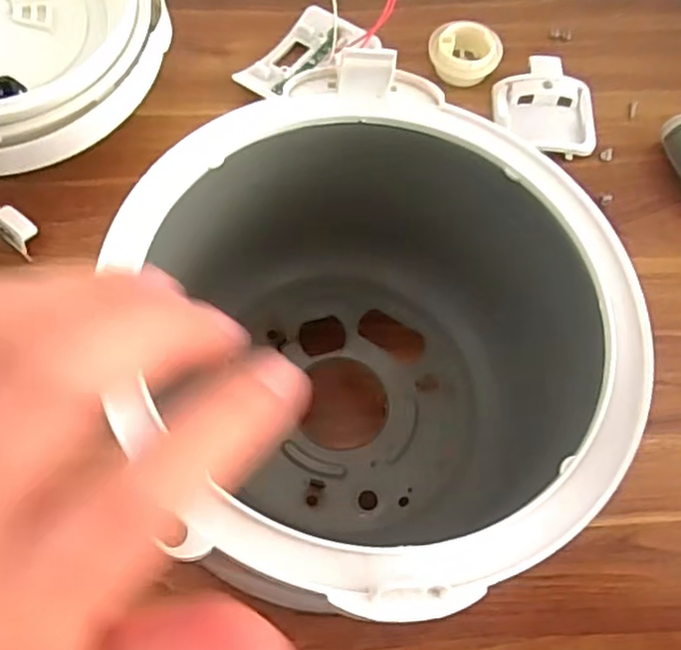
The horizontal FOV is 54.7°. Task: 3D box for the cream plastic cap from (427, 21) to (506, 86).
[{"bbox_3d":[0.094,-0.205,0.497,0.052,0.024,0.040,22,65,10],"label":"cream plastic cap"}]

